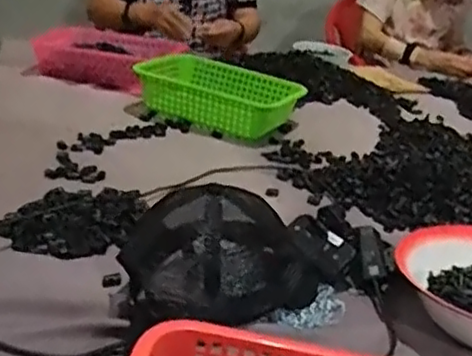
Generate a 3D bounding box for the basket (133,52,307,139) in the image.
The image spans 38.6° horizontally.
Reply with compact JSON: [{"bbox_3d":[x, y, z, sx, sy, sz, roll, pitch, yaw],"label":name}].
[{"bbox_3d":[-0.032,-0.165,1.316,0.294,0.077,0.192,17,26,22],"label":"basket"}]

